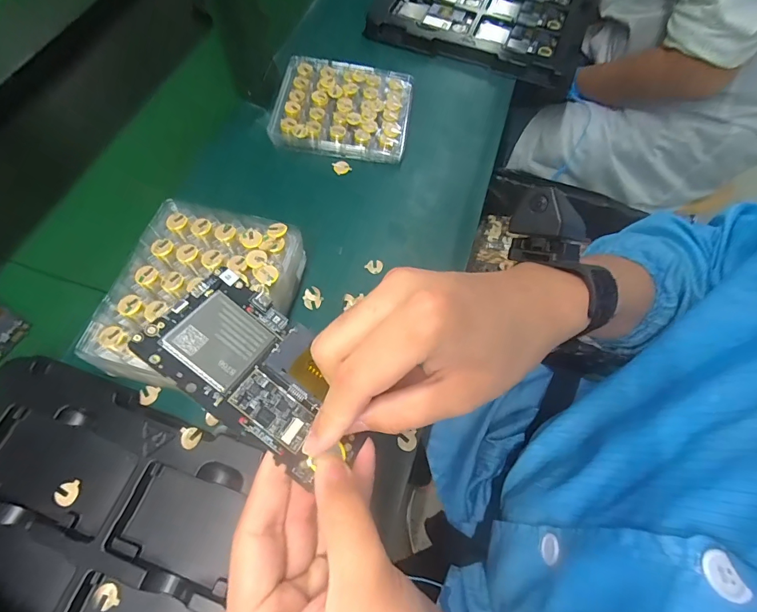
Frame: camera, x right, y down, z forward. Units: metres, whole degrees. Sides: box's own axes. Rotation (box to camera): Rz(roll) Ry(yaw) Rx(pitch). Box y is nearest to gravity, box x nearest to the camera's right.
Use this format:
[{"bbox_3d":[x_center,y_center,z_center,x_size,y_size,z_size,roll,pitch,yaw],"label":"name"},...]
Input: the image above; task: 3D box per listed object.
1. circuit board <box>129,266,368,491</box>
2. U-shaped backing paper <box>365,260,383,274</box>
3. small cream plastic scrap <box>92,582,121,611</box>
[{"bbox_3d":[-0.060,0.037,0.217,0.120,0.010,0.065,41,54,-6],"label":"circuit board"},{"bbox_3d":[-0.005,-0.045,0.455,0.019,0.004,0.017,19,76,9],"label":"U-shaped backing paper"},{"bbox_3d":[-0.214,0.228,0.314,0.017,0.004,0.018,0,64,0],"label":"small cream plastic scrap"}]

